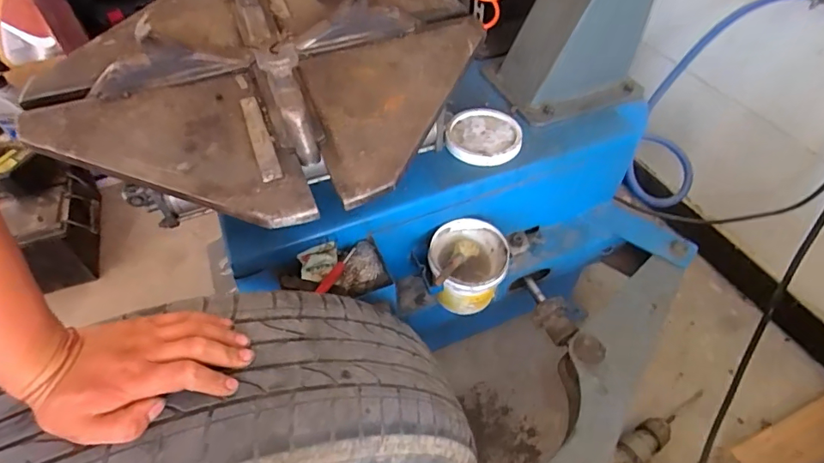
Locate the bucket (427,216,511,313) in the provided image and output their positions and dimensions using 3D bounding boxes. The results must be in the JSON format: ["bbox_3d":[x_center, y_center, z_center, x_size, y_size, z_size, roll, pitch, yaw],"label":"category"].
[{"bbox_3d":[0.090,0.058,0.791,0.124,0.119,0.127,-1,50,1],"label":"bucket"}]

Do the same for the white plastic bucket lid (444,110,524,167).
[{"bbox_3d":[0.120,-0.159,0.811,0.120,0.025,0.124,-1,50,1],"label":"white plastic bucket lid"}]

